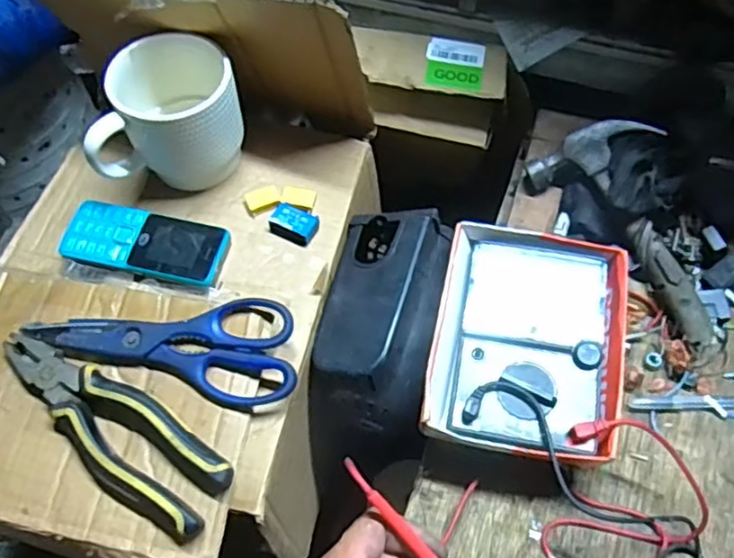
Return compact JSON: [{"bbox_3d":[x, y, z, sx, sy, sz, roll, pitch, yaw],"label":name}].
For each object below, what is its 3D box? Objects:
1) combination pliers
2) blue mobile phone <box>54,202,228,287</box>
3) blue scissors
[{"bbox_3d":[-0.179,0.097,0.447,0.194,0.033,0.056,31,63,20],"label":"combination pliers"},{"bbox_3d":[-0.176,-0.027,0.519,0.125,0.021,0.059,13,58,10],"label":"blue mobile phone"},{"bbox_3d":[-0.142,0.038,0.470,0.202,0.018,0.073,14,72,14],"label":"blue scissors"}]

